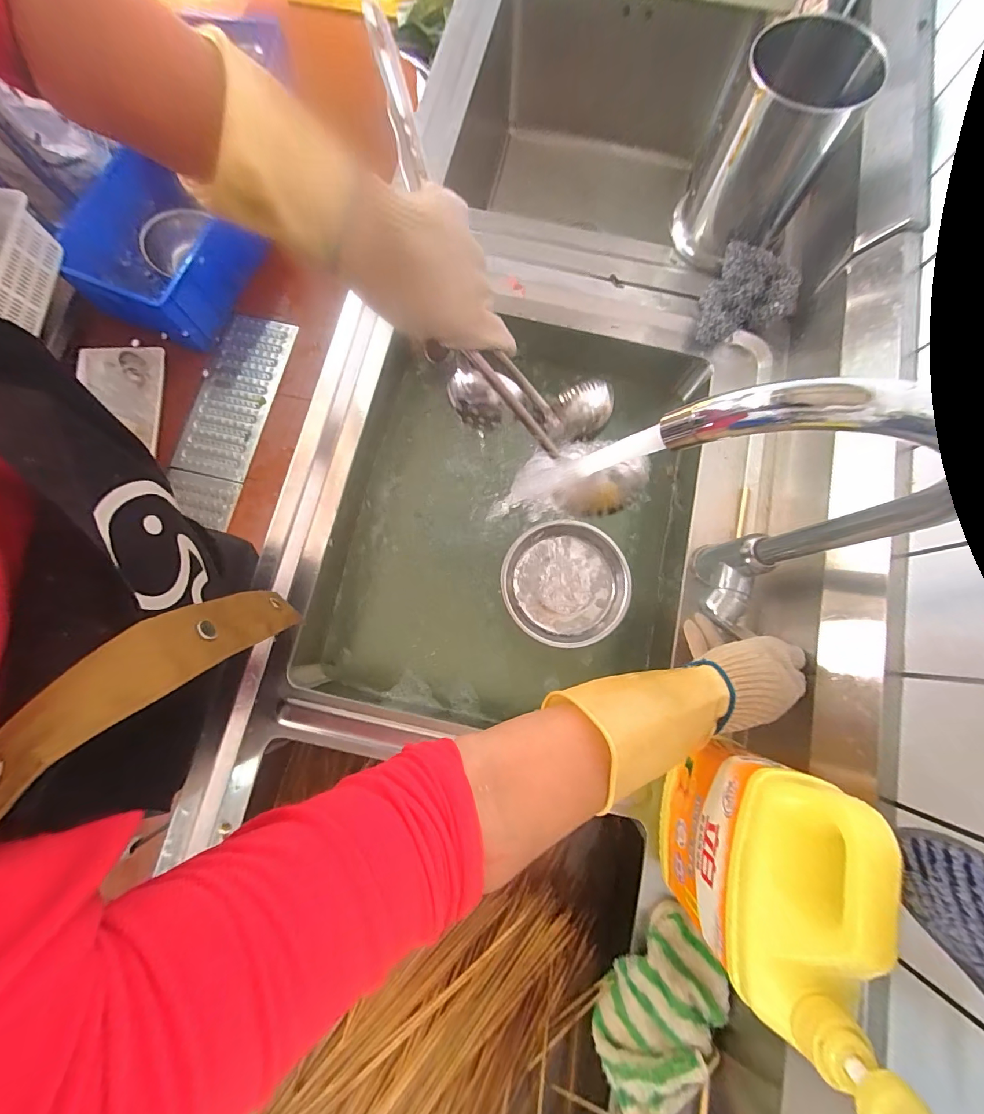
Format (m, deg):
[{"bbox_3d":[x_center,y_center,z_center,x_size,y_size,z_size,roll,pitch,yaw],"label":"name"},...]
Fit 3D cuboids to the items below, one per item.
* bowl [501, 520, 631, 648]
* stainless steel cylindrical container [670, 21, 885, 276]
[{"bbox_3d":[0.095,0.034,0.560,0.156,0.037,0.160,0,79,0],"label":"bowl"},{"bbox_3d":[0.309,-0.455,0.486,0.123,0.165,0.118,29,81,5],"label":"stainless steel cylindrical container"}]

